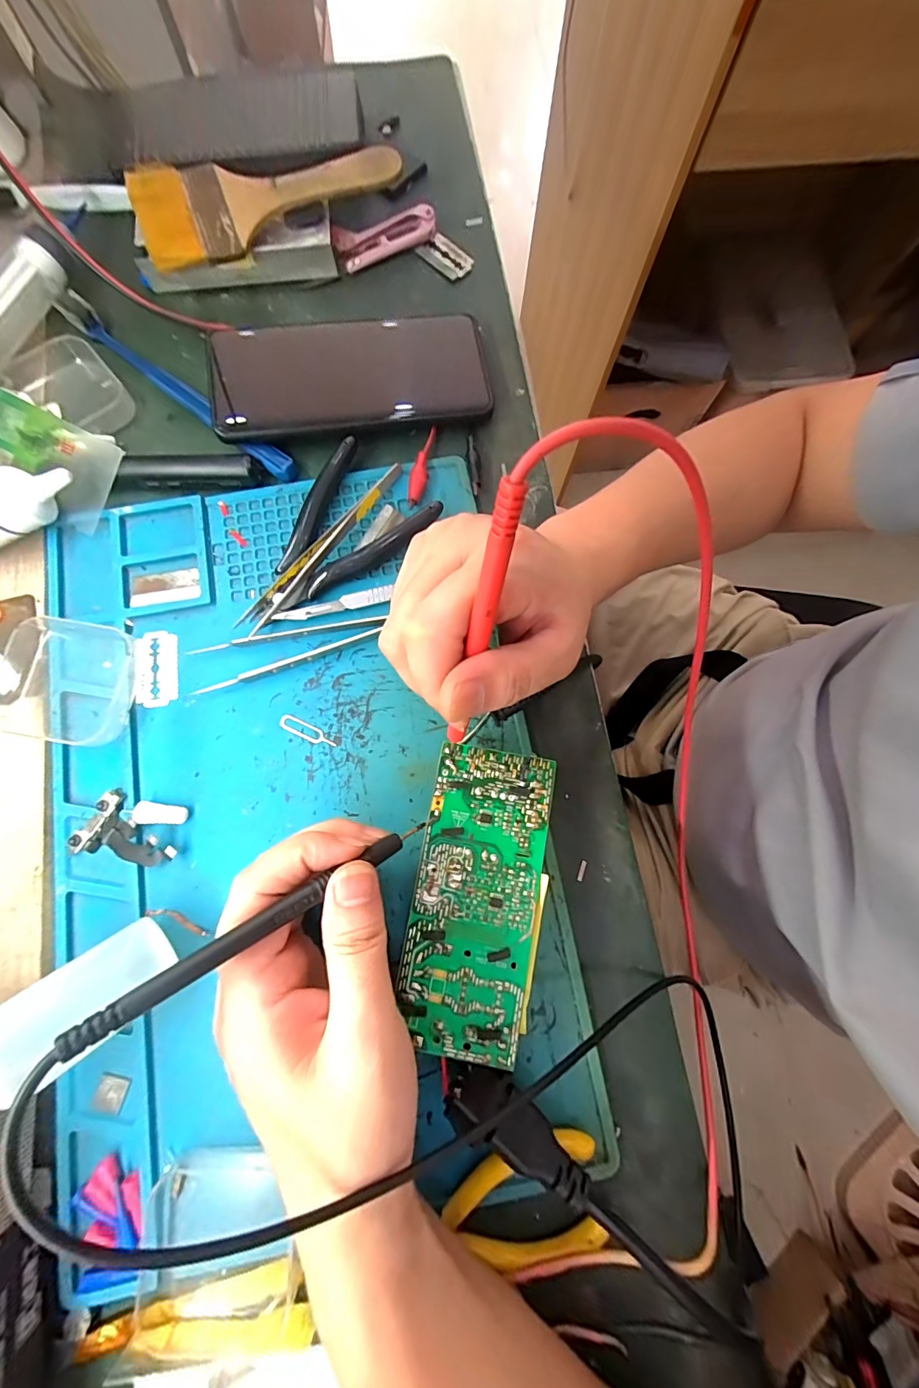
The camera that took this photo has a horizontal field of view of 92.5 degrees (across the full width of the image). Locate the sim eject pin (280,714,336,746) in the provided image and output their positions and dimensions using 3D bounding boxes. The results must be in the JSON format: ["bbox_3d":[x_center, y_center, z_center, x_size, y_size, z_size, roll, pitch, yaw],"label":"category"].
[{"bbox_3d":[-0.083,0.020,0.239,0.032,0.004,0.008,26,79,4],"label":"sim eject pin"}]

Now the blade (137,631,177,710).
[{"bbox_3d":[-0.168,-0.014,0.245,0.021,0.004,0.042,-3,79,-8],"label":"blade"}]

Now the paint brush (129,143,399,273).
[{"bbox_3d":[-0.118,-0.314,0.275,0.165,0.011,0.064,-21,90,-4],"label":"paint brush"}]

